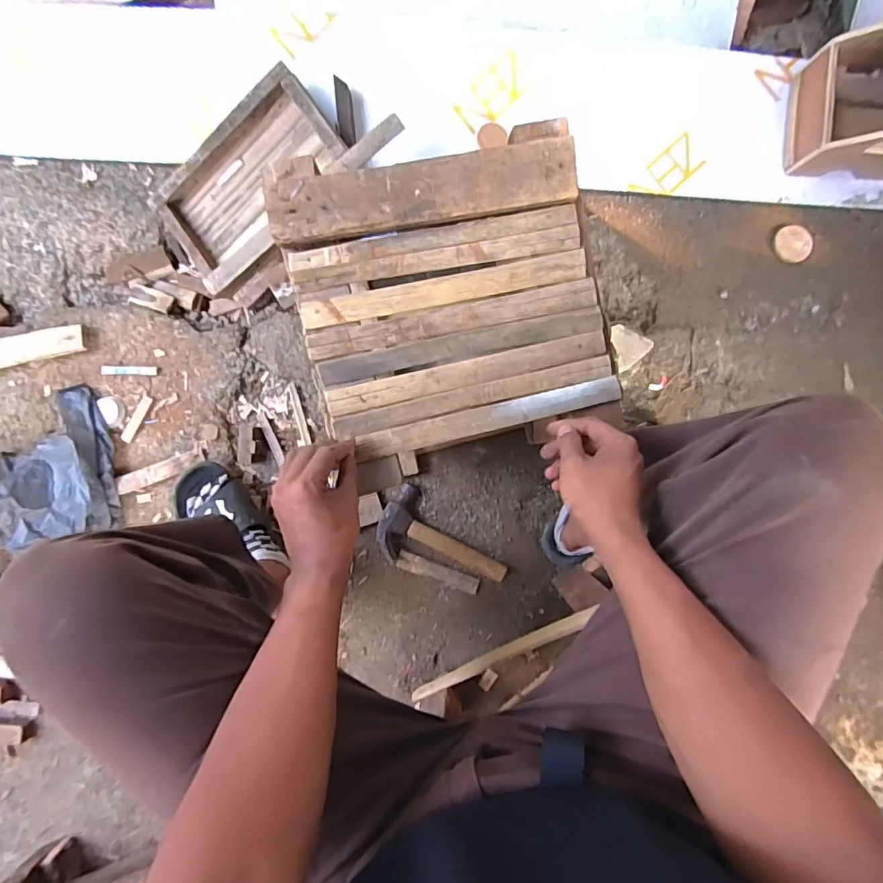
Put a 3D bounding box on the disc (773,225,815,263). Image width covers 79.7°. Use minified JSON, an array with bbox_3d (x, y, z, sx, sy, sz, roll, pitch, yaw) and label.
[{"bbox_3d":[0.593,-0.334,0.892,0.059,0.014,0.065,24,88,0],"label":"disc"}]

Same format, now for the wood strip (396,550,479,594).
[{"bbox_3d":[-0.005,0.215,0.863,0.136,0.009,0.028,19,88,0],"label":"wood strip"}]

